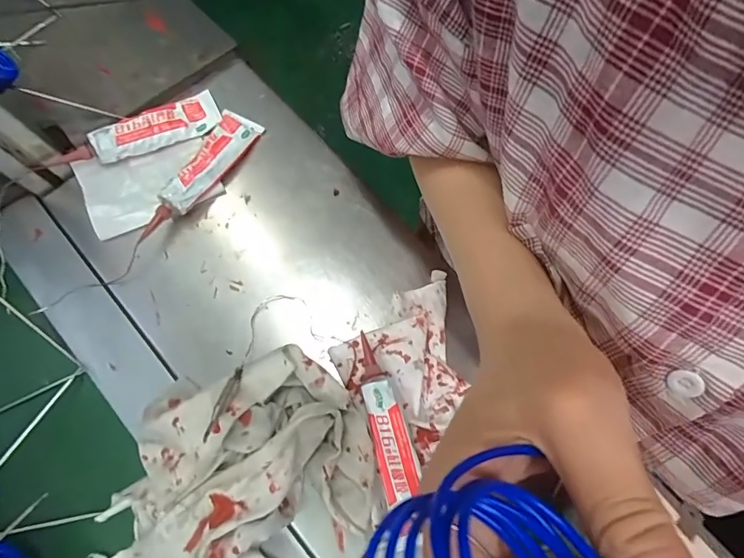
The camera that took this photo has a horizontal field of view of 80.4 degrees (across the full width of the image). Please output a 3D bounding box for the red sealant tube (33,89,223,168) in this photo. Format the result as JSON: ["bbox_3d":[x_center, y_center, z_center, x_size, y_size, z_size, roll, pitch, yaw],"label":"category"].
[{"bbox_3d":[-0.204,-0.128,0.379,0.141,0.023,0.032,-26,75,-9],"label":"red sealant tube"}]

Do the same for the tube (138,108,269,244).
[{"bbox_3d":[-0.150,-0.093,0.373,0.037,0.025,0.134,31,74,8],"label":"tube"}]

